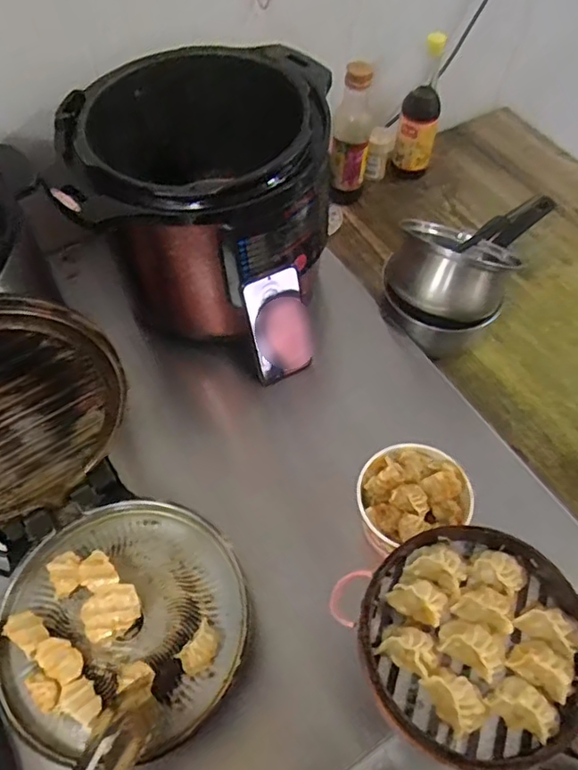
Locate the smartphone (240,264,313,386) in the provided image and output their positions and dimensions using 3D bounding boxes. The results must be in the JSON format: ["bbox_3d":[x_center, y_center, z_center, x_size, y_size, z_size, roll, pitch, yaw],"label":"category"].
[{"bbox_3d":[-0.011,-0.069,0.744,0.076,0.171,0.015,-17,43,-7],"label":"smartphone"}]

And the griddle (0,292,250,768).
[{"bbox_3d":[-0.206,0.118,0.510,0.232,0.273,0.366,-32,63,-19],"label":"griddle"}]

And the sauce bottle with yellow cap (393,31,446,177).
[{"bbox_3d":[0.228,-0.469,1.017,0.068,0.244,0.052,11,58,7],"label":"sauce bottle with yellow cap"}]

